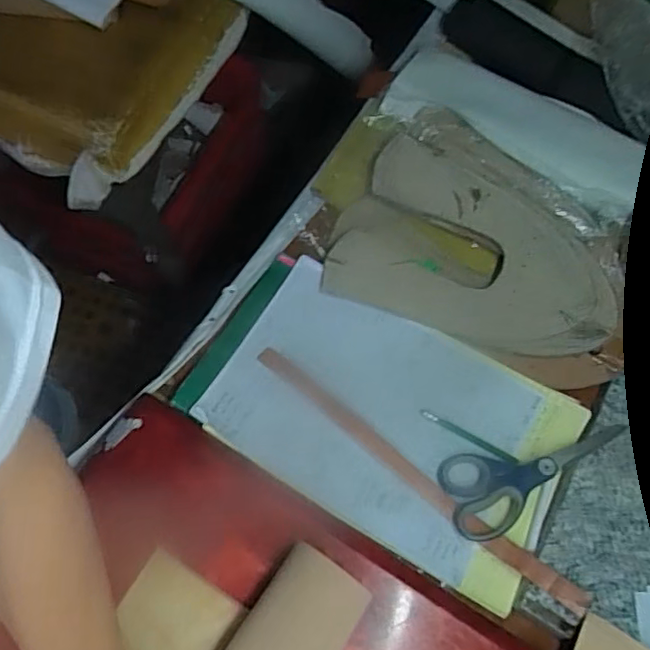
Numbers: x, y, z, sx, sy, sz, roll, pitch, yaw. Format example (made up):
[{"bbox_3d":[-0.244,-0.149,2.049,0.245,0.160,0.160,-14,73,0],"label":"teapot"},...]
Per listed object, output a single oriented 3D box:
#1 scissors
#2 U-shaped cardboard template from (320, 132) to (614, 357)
[{"bbox_3d":[0.212,0.151,0.573,0.192,0.009,0.080,-9,68,-4],"label":"scissors"},{"bbox_3d":[0.172,-0.069,0.666,0.299,0.019,0.207,25,71,4],"label":"U-shaped cardboard template"}]

